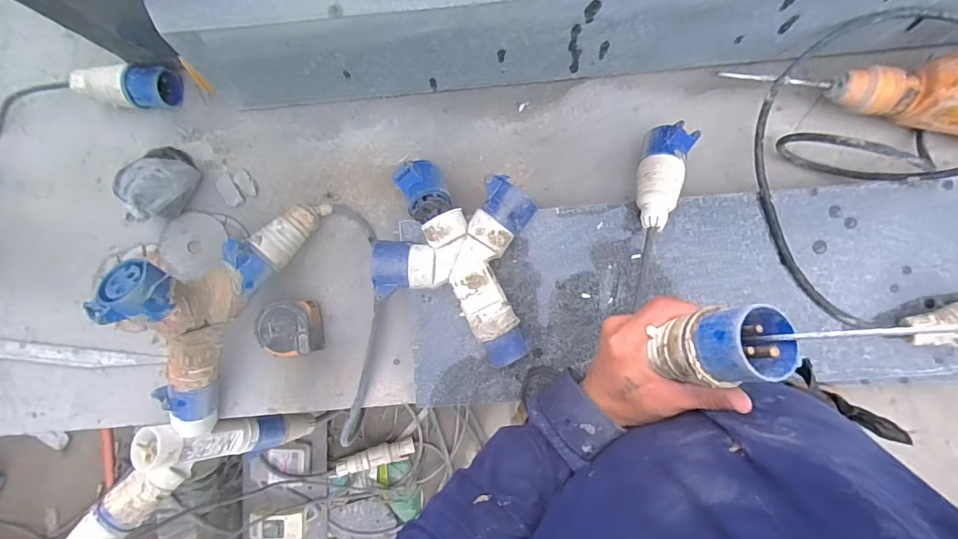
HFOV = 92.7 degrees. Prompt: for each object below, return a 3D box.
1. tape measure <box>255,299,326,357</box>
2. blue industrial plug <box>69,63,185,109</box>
[{"bbox_3d":[-0.226,0.070,0.549,0.067,0.036,0.065,0,92,1],"label":"tape measure"},{"bbox_3d":[-0.424,-0.218,0.551,0.115,0.055,0.048,4,92,1],"label":"blue industrial plug"}]

